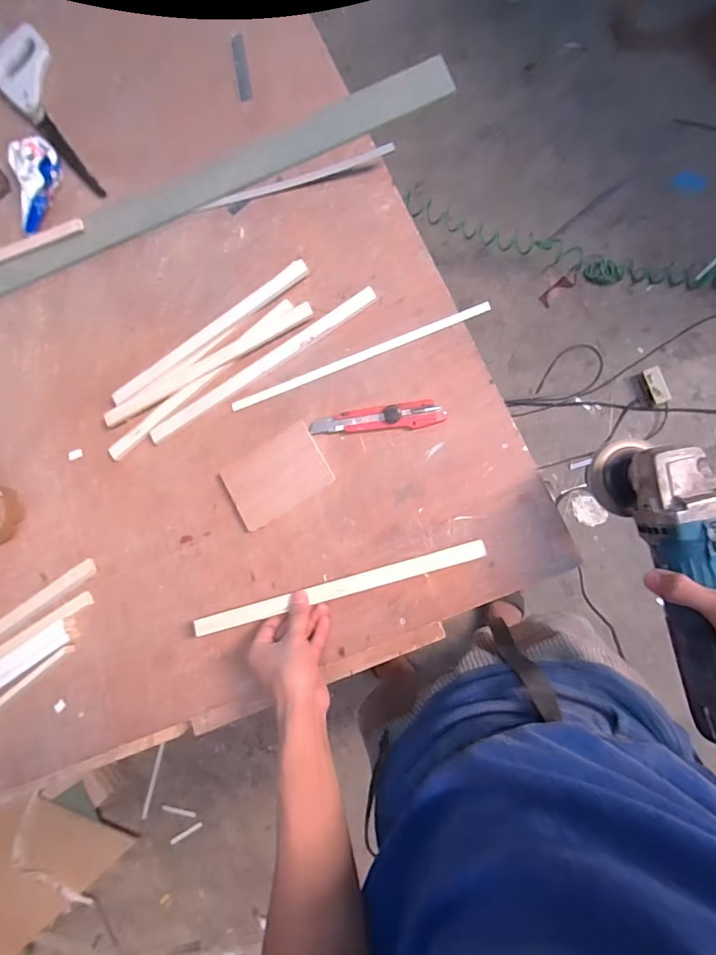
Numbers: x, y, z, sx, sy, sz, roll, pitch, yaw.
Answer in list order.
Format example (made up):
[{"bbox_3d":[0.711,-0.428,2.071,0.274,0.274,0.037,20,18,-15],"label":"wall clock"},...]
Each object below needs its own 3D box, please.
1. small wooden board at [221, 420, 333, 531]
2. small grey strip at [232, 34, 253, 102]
[{"bbox_3d":[-0.103,-0.002,0.593,0.127,0.010,0.090,-33,78,4],"label":"small wooden board"},{"bbox_3d":[-0.175,-0.615,0.697,0.019,0.004,0.108,-11,85,11],"label":"small grey strip"}]

